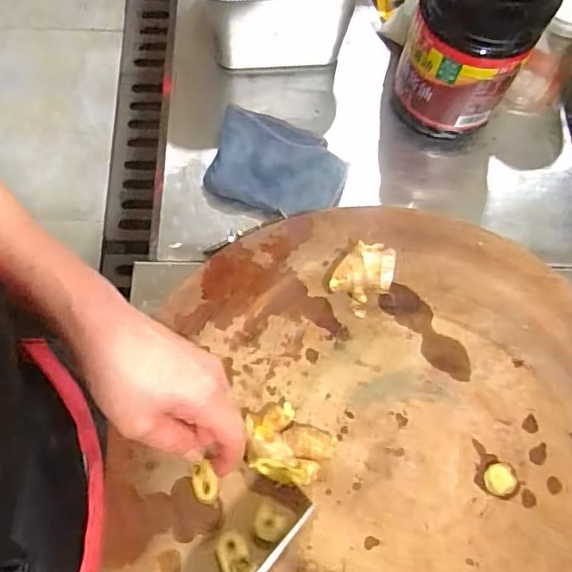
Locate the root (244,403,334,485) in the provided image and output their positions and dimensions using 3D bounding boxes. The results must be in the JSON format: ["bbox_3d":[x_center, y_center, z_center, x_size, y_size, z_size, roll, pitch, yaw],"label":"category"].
[{"bbox_3d":[-0.001,0.118,0.421,0.061,0.027,0.050,34,73,10],"label":"root"}]

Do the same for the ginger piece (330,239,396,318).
[{"bbox_3d":[0.065,-0.008,0.468,0.040,0.023,0.052,38,74,11],"label":"ginger piece"}]

